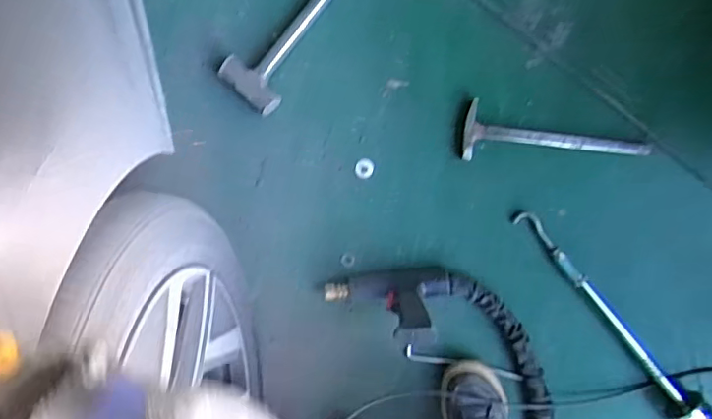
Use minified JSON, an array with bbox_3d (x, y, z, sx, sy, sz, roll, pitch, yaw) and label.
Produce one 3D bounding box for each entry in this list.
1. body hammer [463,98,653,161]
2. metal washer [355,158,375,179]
[{"bbox_3d":[0.323,-0.121,0.927,0.296,0.034,0.095,4,95,4],"label":"body hammer"},{"bbox_3d":[0.015,-0.070,0.980,0.032,0.004,0.034,7,94,3],"label":"metal washer"}]

